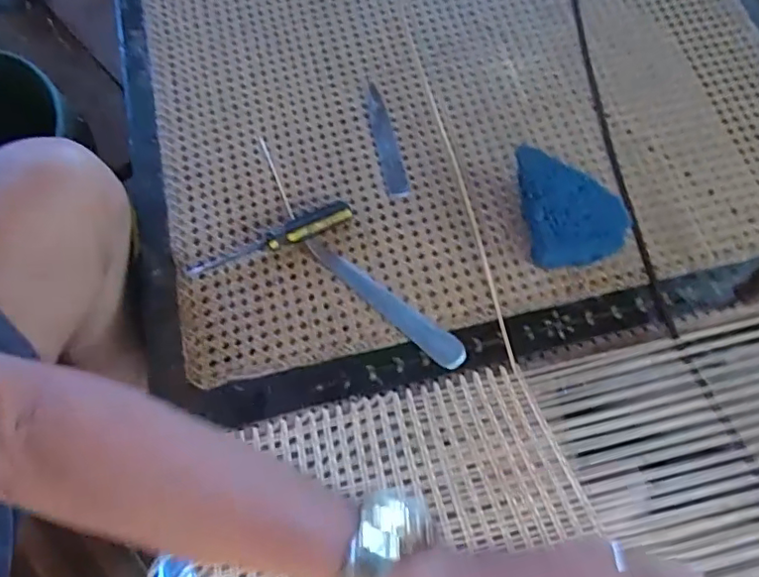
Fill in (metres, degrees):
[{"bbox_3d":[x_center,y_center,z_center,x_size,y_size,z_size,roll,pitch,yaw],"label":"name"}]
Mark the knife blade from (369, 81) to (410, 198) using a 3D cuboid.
[{"bbox_3d":[0.006,-0.161,0.605,0.024,0.004,0.147,-12,70,-4],"label":"knife blade"}]

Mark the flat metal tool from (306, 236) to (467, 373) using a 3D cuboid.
[{"bbox_3d":[0.003,0.013,0.541,0.187,0.006,0.029,37,74,13],"label":"flat metal tool"}]

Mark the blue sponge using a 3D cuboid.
[{"bbox_3d":[0.177,-0.079,0.536,0.081,0.058,0.109,-8,70,-2],"label":"blue sponge"}]

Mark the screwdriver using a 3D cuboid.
[{"bbox_3d":[-0.108,-0.047,0.550,0.167,0.025,0.024,-23,71,-8],"label":"screwdriver"}]

